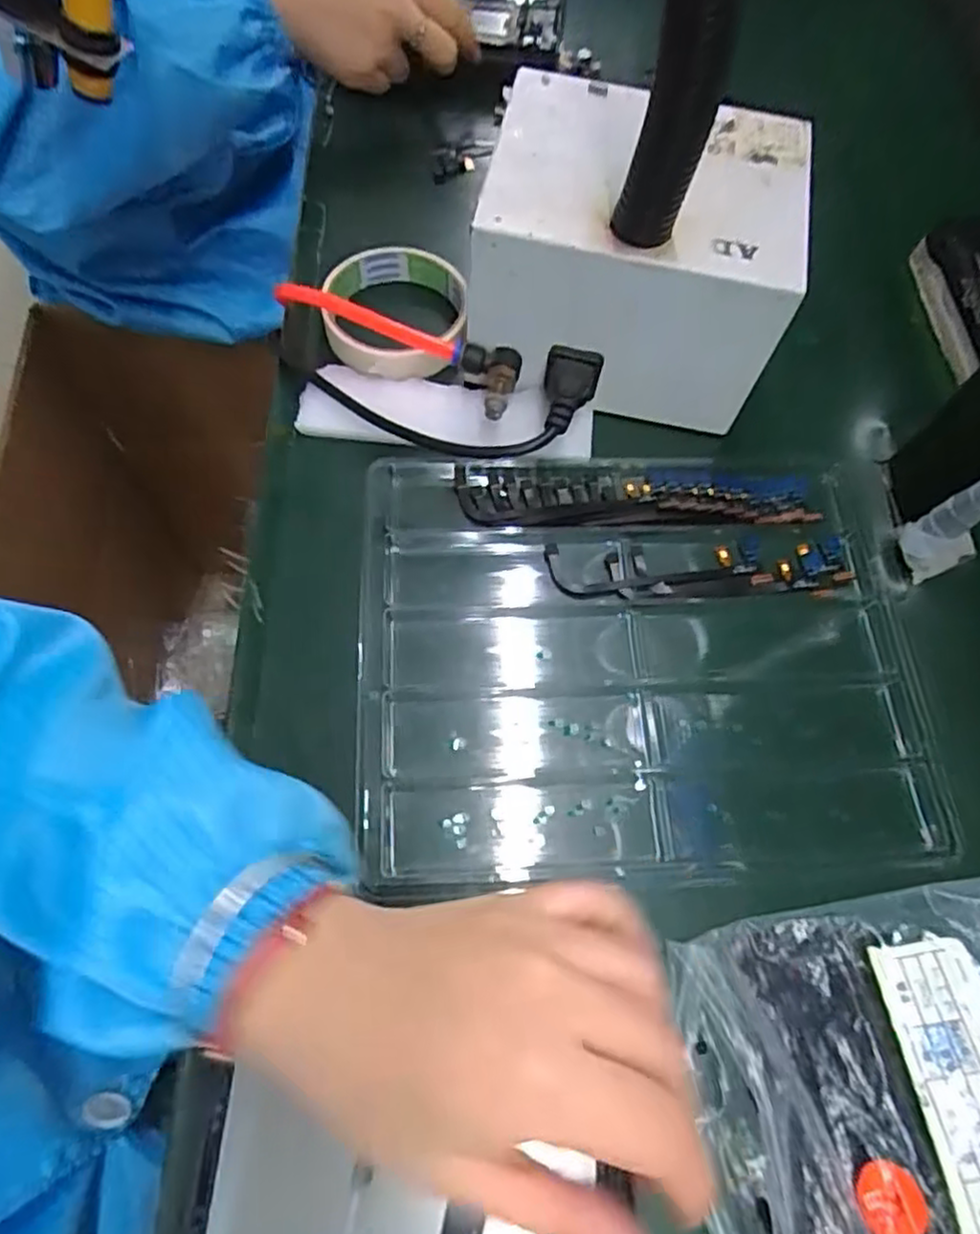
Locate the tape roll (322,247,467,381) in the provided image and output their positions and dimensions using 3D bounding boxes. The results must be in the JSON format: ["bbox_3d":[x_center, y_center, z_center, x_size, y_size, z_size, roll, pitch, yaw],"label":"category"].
[{"bbox_3d":[-0.056,-0.179,0.419,0.080,0.021,0.086,-1,67,1],"label":"tape roll"}]

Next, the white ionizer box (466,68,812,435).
[{"bbox_3d":[0.075,-0.193,0.382,0.158,0.112,0.120,12,69,4],"label":"white ionizer box"}]

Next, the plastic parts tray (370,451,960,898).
[{"bbox_3d":[0.075,0.015,0.348,0.266,0.023,0.211,-3,67,0],"label":"plastic parts tray"}]

